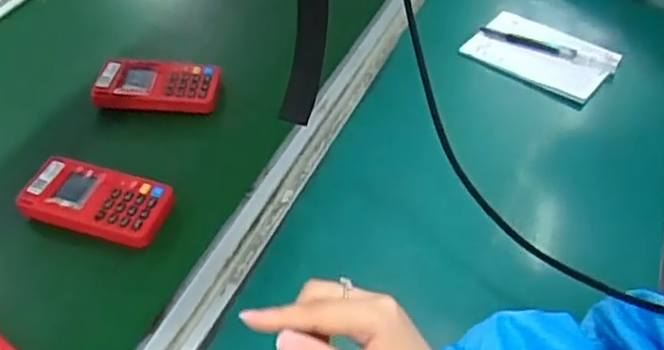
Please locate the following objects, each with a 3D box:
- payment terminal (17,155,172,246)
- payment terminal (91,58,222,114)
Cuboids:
[{"bbox_3d":[-0.204,0.020,0.608,0.122,0.020,0.061,12,46,11],"label":"payment terminal"},{"bbox_3d":[-0.178,-0.094,0.725,0.123,0.021,0.061,2,45,2],"label":"payment terminal"}]

